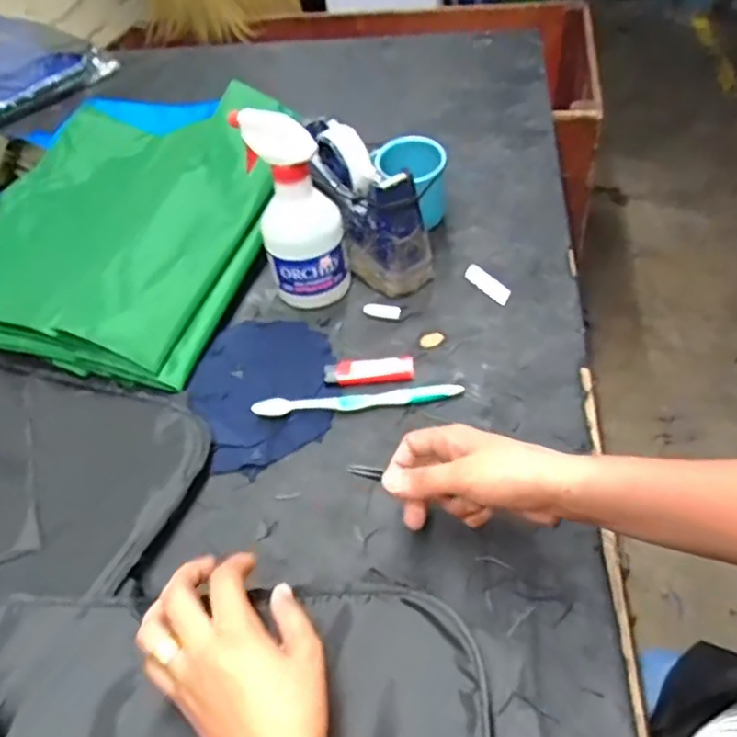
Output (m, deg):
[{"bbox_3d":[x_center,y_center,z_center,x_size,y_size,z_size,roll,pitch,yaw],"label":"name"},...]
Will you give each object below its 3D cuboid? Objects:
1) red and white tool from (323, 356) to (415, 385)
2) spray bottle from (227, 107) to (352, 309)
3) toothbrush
[{"bbox_3d":[0.000,0.002,0.580,0.079,0.015,0.021,-5,47,4],"label":"red and white tool"},{"bbox_3d":[-0.066,-0.148,0.610,0.080,0.185,0.063,-13,45,-6],"label":"spray bottle"},{"bbox_3d":[-0.008,0.027,0.553,0.179,0.017,0.014,-9,47,0],"label":"toothbrush"}]

